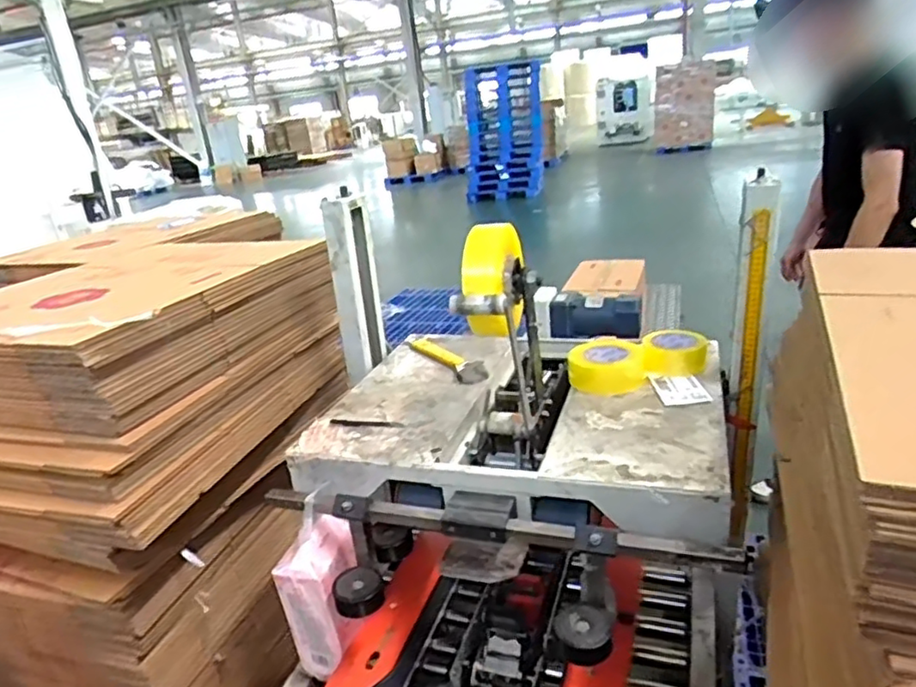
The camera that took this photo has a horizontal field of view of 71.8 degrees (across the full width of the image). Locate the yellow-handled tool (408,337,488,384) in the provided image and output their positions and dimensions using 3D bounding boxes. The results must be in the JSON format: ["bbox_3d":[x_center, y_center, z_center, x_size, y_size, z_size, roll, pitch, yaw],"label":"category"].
[{"bbox_3d":[-0.029,0.027,1.332,0.051,0.033,0.270,-17,22,-25],"label":"yellow-handled tool"}]

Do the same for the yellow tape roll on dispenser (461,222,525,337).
[{"bbox_3d":[0.054,-0.098,0.974,0.077,0.162,0.167,-1,21,15],"label":"yellow tape roll on dispenser"}]

